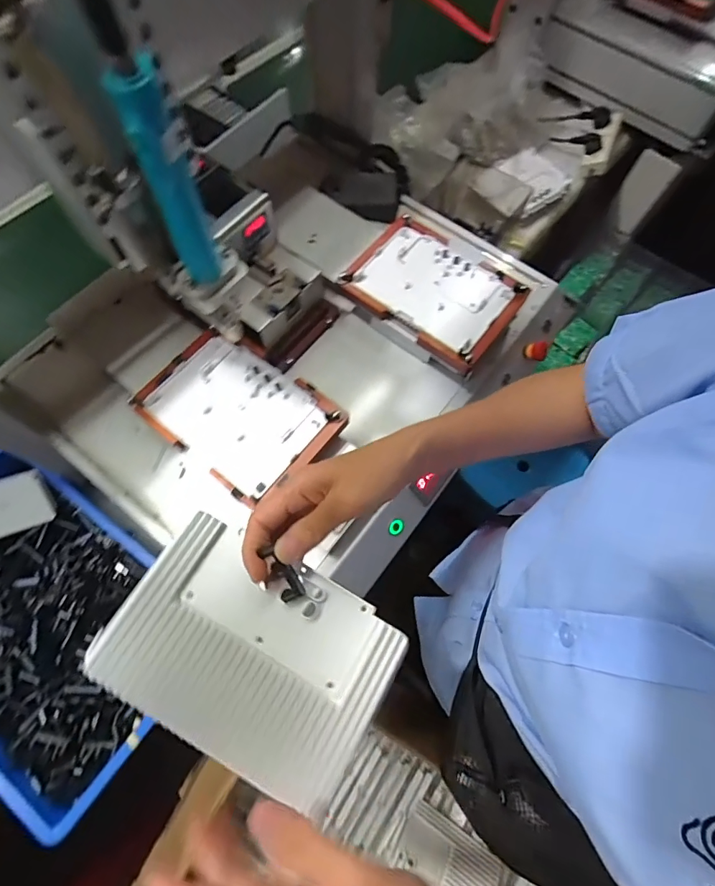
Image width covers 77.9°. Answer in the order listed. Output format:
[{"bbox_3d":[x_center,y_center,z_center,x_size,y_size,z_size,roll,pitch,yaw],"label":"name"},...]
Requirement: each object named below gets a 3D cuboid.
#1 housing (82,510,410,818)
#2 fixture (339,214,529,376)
[{"bbox_3d":[-0.074,0.145,0.310,0.185,0.021,0.129,27,71,9],"label":"housing"},{"bbox_3d":[0.106,-0.212,0.612,0.223,0.030,0.165,39,73,13],"label":"fixture"}]

